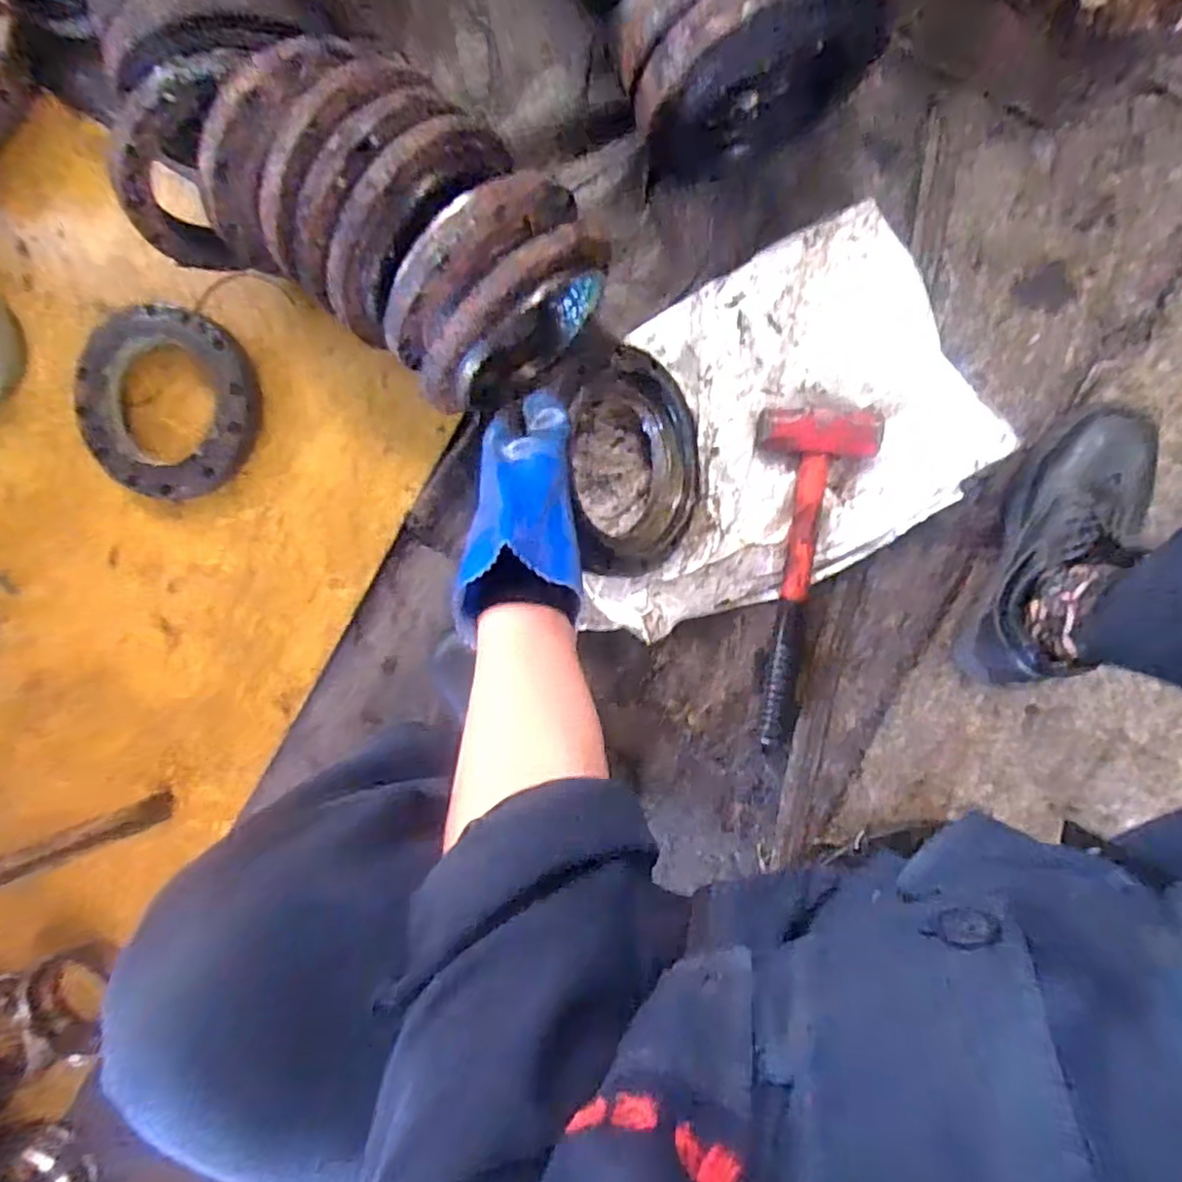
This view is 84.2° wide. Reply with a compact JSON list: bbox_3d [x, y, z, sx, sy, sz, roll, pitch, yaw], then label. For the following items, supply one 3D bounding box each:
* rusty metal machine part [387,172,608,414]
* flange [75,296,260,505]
[{"bbox_3d":[-0.075,-0.249,0.570,0.095,0.191,0.193,45,100,3],"label":"rusty metal machine part"},{"bbox_3d":[-0.454,-0.201,0.699,0.188,0.048,0.192,1,95,8],"label":"flange"}]

